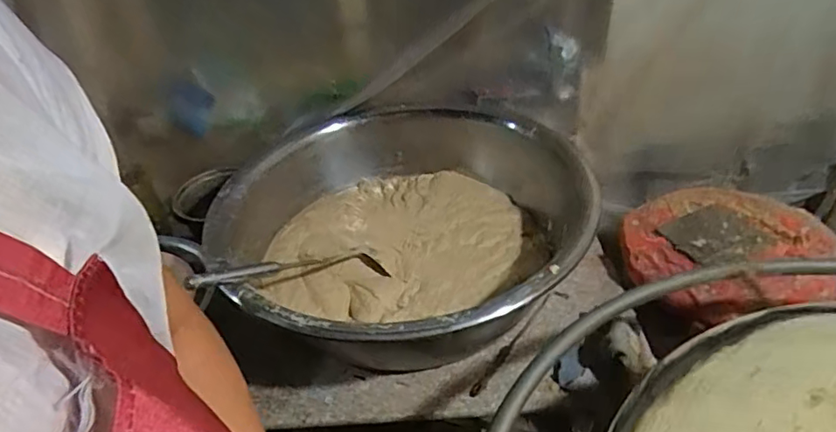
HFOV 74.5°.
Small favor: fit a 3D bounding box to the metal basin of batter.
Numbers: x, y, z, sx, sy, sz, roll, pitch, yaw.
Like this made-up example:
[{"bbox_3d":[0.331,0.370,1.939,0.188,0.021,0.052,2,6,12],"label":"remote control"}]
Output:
[{"bbox_3d":[-0.034,0.012,0.927,0.565,0.164,0.591,-3,38,3],"label":"metal basin of batter"}]

